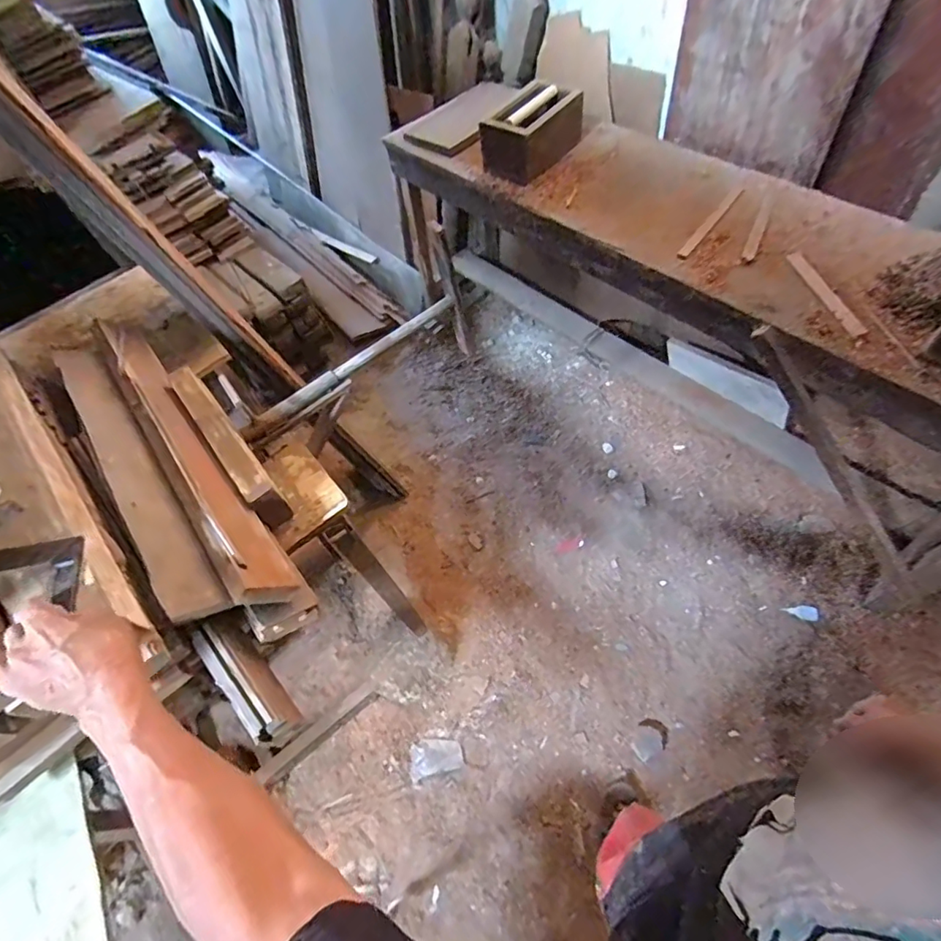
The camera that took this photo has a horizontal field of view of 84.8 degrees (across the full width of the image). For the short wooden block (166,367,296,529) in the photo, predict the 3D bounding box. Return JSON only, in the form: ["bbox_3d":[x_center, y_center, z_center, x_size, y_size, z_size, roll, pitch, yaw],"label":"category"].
[{"bbox_3d":[-0.388,-0.044,0.831,0.046,0.082,0.352,-37,60,-14],"label":"short wooden block"}]

